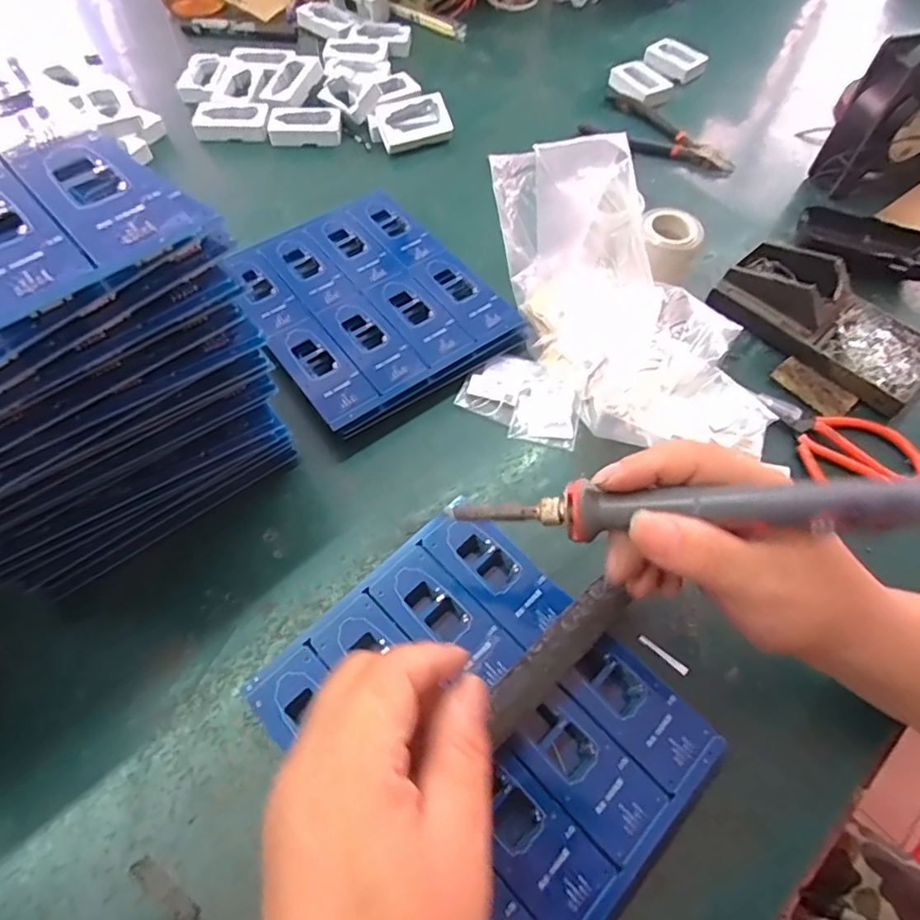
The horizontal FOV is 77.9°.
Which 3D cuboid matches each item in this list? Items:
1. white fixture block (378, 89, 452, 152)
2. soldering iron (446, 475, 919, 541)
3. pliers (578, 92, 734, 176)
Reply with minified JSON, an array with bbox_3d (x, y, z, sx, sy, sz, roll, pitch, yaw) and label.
[{"bbox_3d":[-0.046,-0.336,0.564,0.070,0.016,0.047,-21,88,-10],"label":"white fixture block"},{"bbox_3d":[0.086,0.022,0.240,0.188,0.018,0.019,-3,58,21],"label":"soldering iron"},{"bbox_3d":[0.205,-0.329,0.579,0.153,0.016,0.087,31,64,15],"label":"pliers"}]

